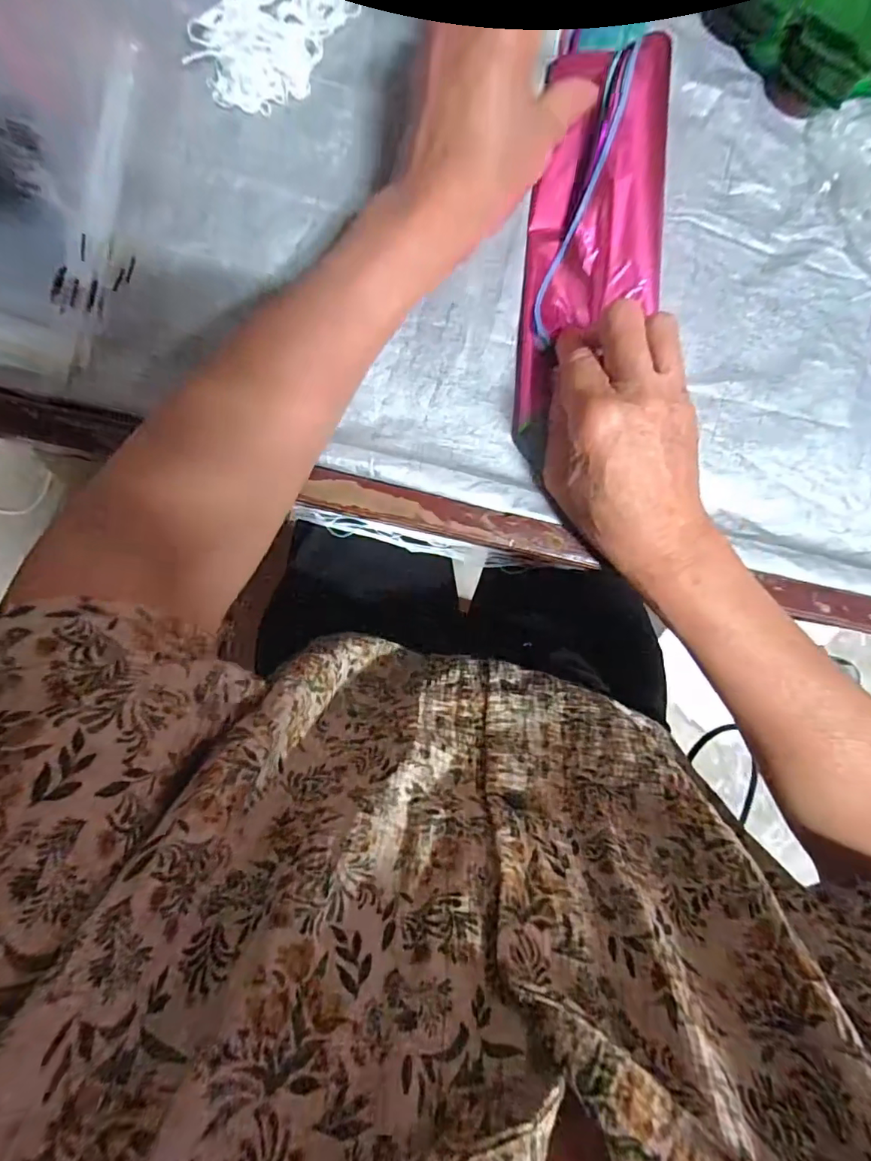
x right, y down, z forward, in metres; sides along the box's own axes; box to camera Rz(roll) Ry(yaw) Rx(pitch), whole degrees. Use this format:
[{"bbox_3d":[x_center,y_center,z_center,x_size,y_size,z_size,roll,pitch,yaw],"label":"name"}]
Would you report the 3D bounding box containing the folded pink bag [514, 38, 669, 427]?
[{"bbox_3d":[0.093,-0.200,0.316,0.078,0.026,0.208,3,98,5],"label":"folded pink bag"}]

